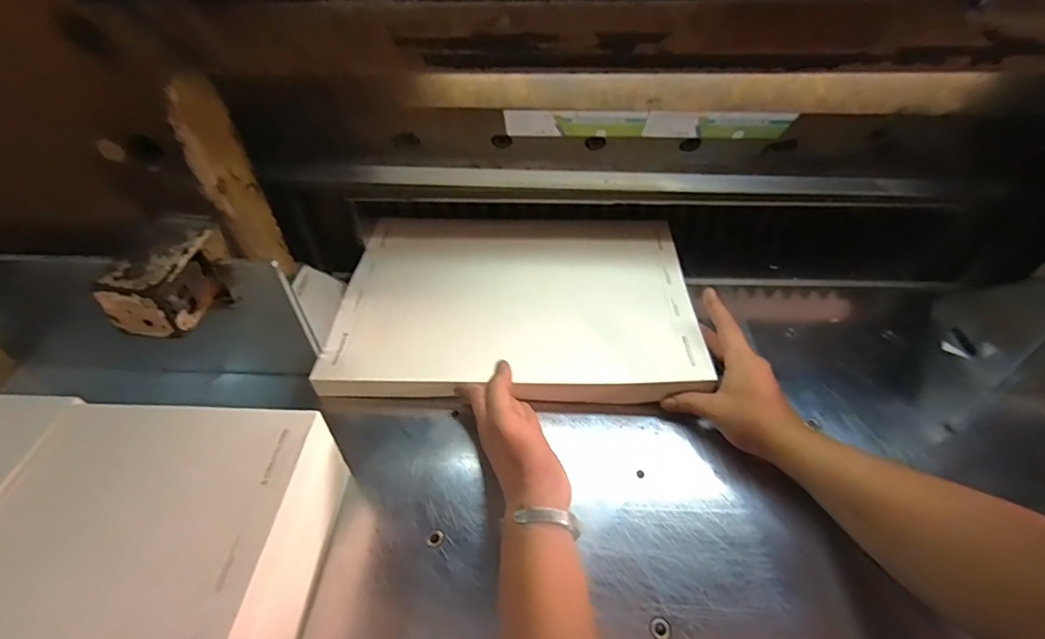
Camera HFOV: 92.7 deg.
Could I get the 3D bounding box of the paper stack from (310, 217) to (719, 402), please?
[{"bbox_3d":[-0.006,-0.031,0.653,0.426,0.052,0.314,1,45,1],"label":"paper stack"}]

